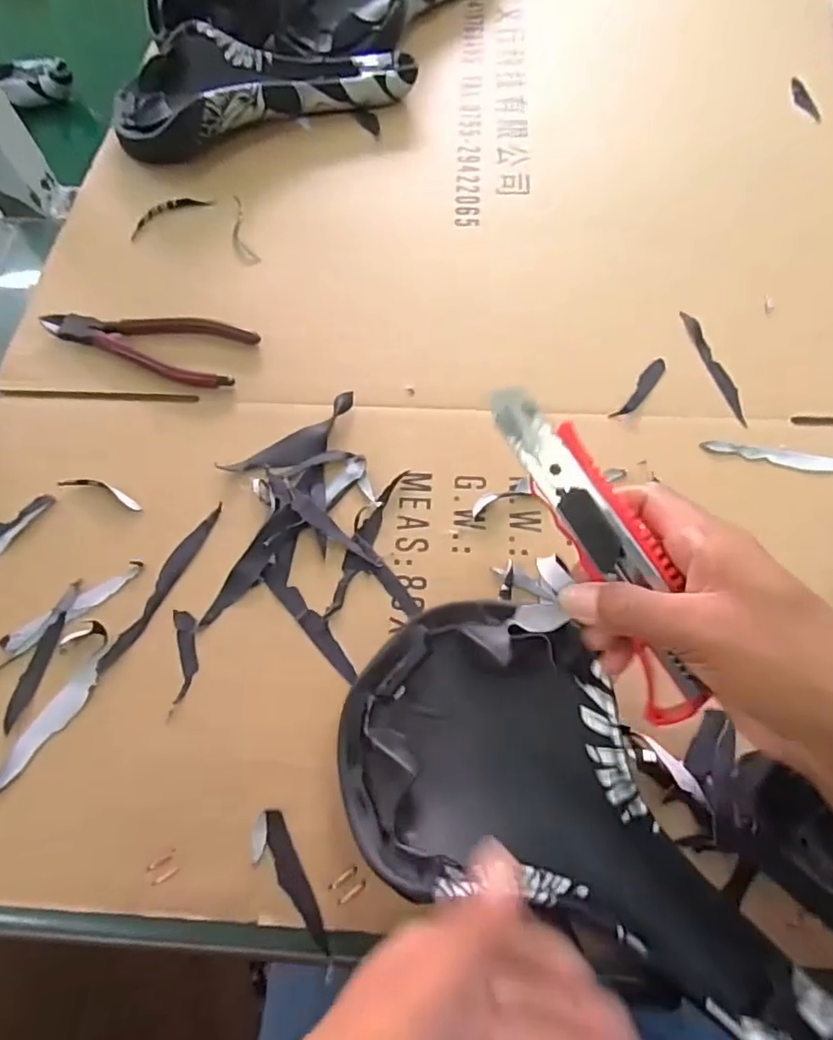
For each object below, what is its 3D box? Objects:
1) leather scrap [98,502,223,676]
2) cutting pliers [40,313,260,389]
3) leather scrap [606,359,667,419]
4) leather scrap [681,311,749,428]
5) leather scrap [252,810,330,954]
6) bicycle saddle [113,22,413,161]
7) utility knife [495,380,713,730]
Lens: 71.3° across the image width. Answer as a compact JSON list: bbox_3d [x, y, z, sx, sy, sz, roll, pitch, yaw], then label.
[{"bbox_3d":[-0.149,0.038,0.343,0.013,0.004,0.111,23,68,12],"label":"leather scrap"},{"bbox_3d":[-0.191,-0.131,0.412,0.149,0.008,0.055,17,67,9],"label":"cutting pliers"},{"bbox_3d":[0.149,-0.087,0.385,0.011,0.004,0.058,35,71,16],"label":"leather scrap"},{"bbox_3d":[0.203,-0.106,0.393,0.010,0.004,0.095,-15,66,-5],"label":"leather scrap"},{"bbox_3d":[-0.062,0.175,0.280,0.019,0.004,0.065,-26,72,-11],"label":"leather scrap"},{"bbox_3d":[-0.136,-0.386,0.513,0.261,0.046,0.130,-24,67,-9],"label":"bicycle saddle"},{"bbox_3d":[0.081,0.008,0.250,0.031,0.025,0.156,-28,84,-10],"label":"utility knife"}]

